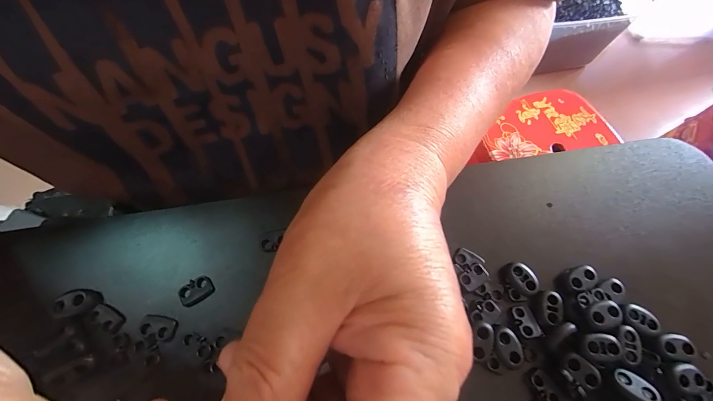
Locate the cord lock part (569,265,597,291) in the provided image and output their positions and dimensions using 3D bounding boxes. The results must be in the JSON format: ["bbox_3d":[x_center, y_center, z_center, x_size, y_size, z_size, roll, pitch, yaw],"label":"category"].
[{"bbox_3d":[0.137,0.047,0.183,0.020,0.004,0.011,-29,67,-14],"label":"cord lock part"}]

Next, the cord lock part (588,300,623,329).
[{"bbox_3d":[0.139,0.064,0.170,0.019,0.004,0.013,-12,64,-6],"label":"cord lock part"}]

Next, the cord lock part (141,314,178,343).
[{"bbox_3d":[-0.113,0.072,0.173,0.019,0.004,0.012,16,64,7],"label":"cord lock part"}]

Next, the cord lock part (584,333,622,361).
[{"bbox_3d":[0.133,0.079,0.164,0.018,0.004,0.013,3,63,1],"label":"cord lock part"}]

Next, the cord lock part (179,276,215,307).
[{"bbox_3d":[-0.096,0.054,0.181,0.019,0.004,0.013,-31,67,-15],"label":"cord lock part"}]

